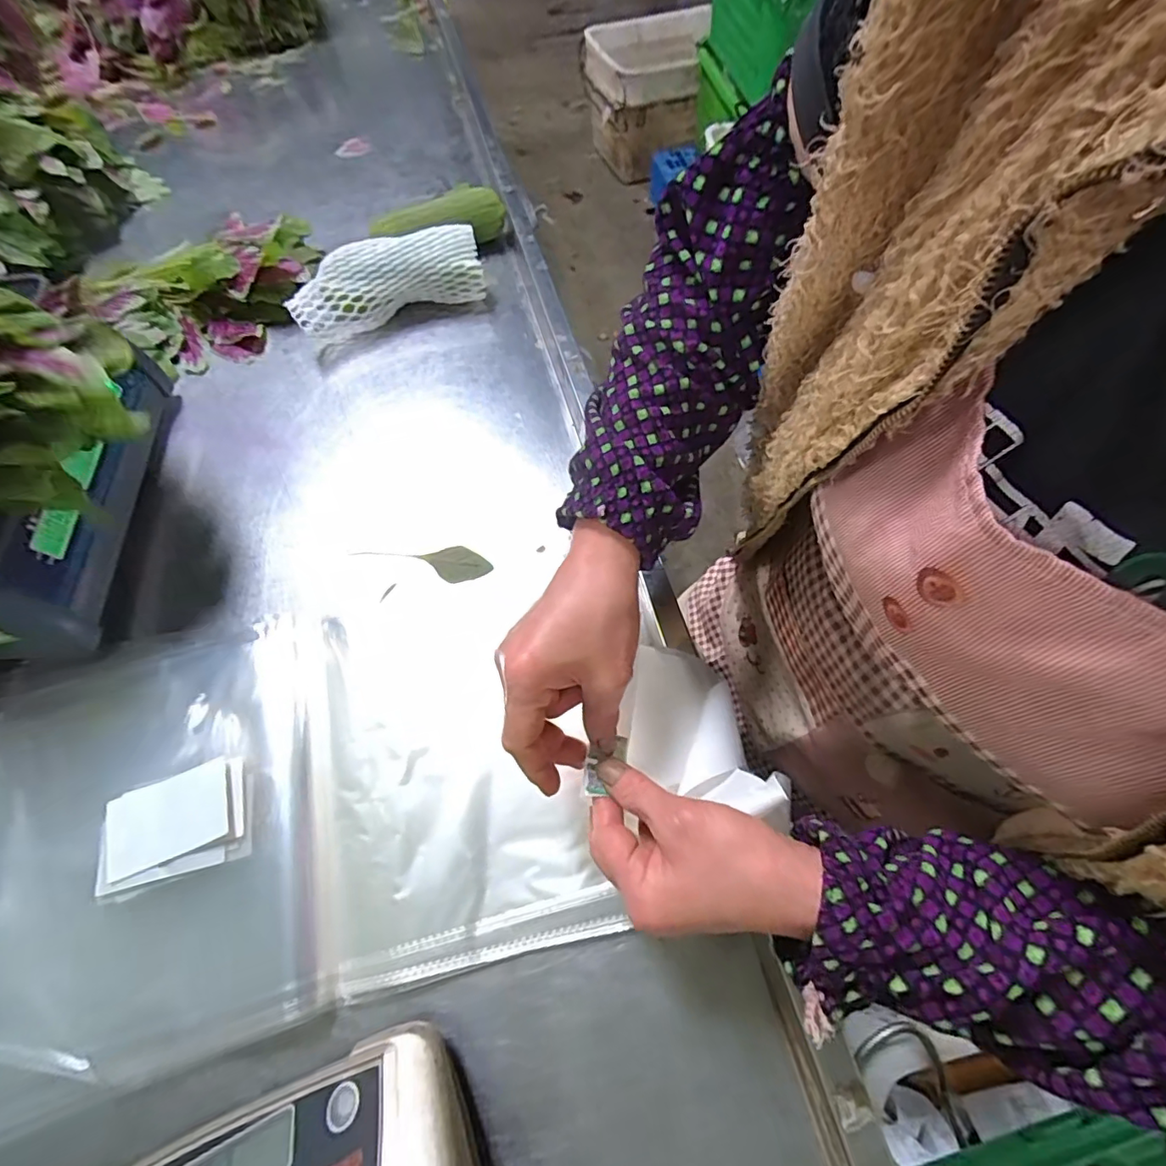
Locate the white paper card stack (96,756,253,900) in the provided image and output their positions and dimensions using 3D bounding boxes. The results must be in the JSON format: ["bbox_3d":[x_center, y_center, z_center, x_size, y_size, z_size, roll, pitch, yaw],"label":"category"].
[{"bbox_3d":[-0.290,0.170,0.376,0.105,0.009,0.072,-17,63,-8],"label":"white paper card stack"}]

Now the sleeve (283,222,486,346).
[{"bbox_3d":[-0.226,-0.347,0.618,0.218,0.074,0.065,-21,64,-10],"label":"sleeve"}]

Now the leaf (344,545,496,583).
[{"bbox_3d":[-0.146,-0.023,0.488,0.125,0.004,0.034,8,63,5],"label":"leaf"}]

